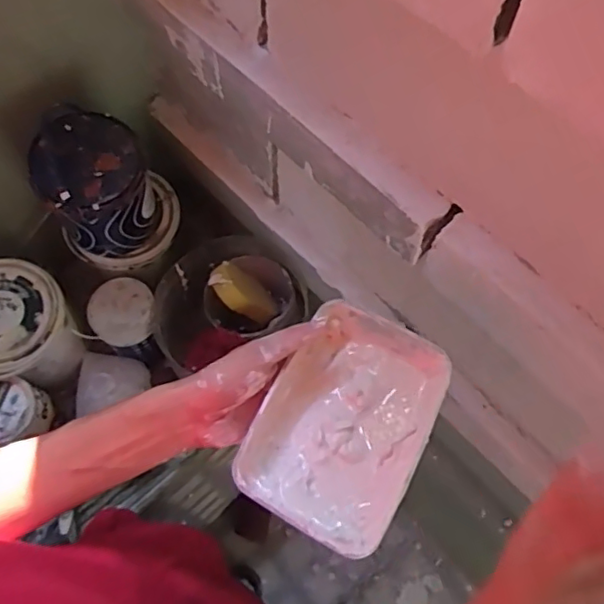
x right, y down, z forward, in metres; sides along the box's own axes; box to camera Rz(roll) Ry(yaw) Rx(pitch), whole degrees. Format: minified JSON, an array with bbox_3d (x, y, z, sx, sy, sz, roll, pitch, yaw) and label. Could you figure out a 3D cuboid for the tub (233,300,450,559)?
[{"bbox_3d":[0.032,0.091,0.449,0.113,0.045,0.167,24,68,12],"label":"tub"}]

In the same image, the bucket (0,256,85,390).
[{"bbox_3d":[-0.453,0.050,0.964,0.172,0.169,0.166,0,65,1],"label":"bucket"}]

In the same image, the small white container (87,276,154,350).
[{"bbox_3d":[-0.290,0.016,0.961,0.101,0.067,0.104,-9,65,-3],"label":"small white container"}]

